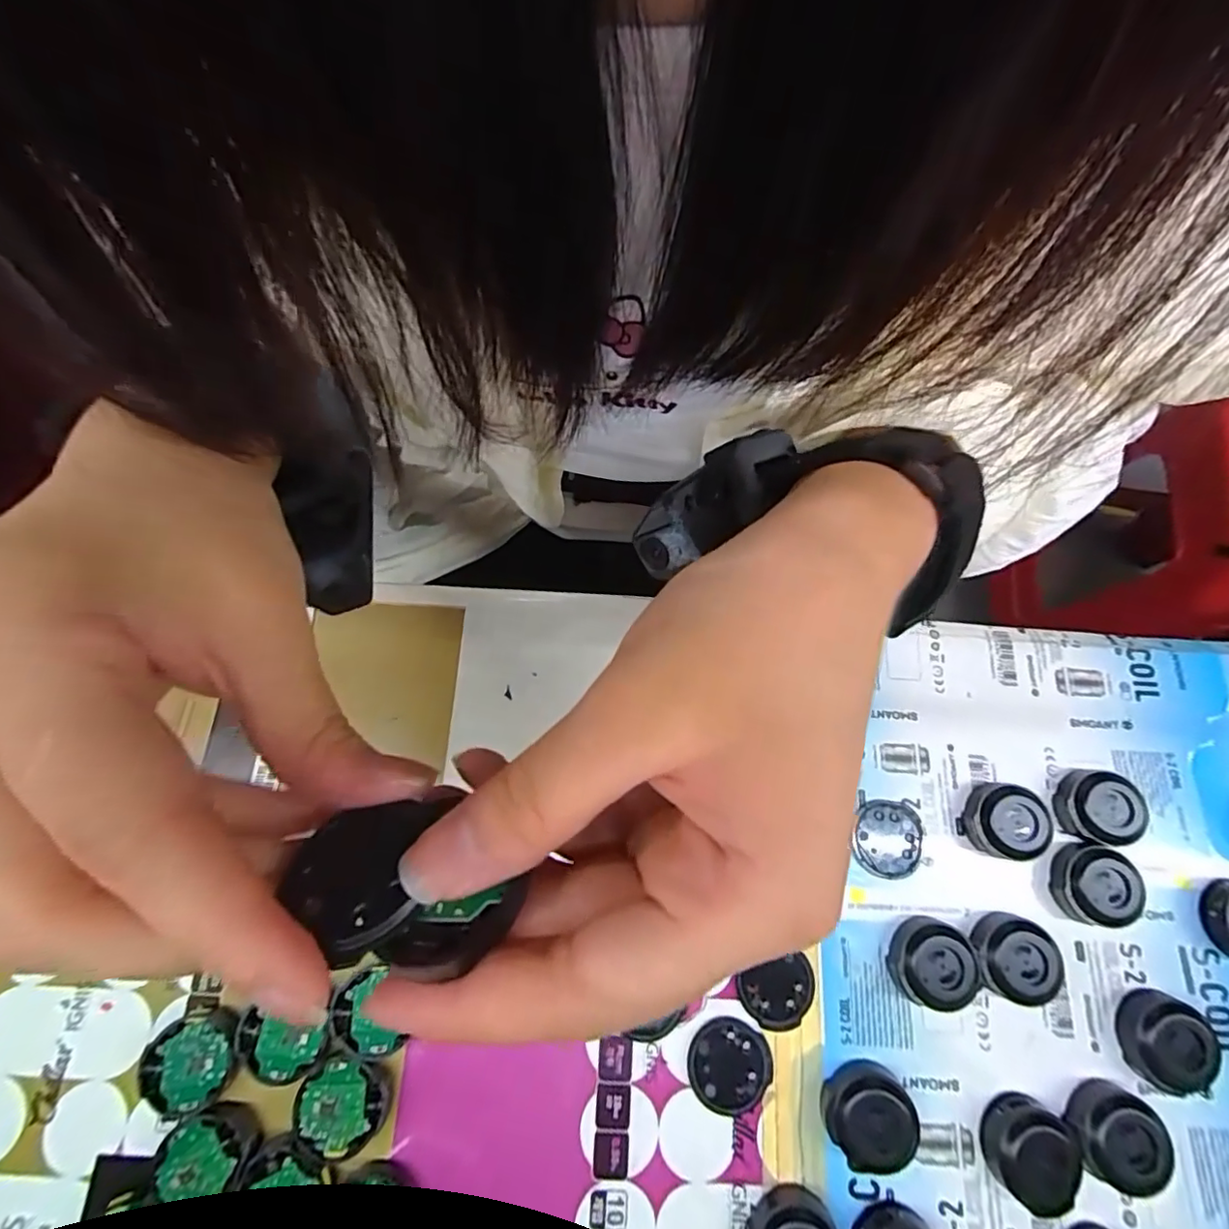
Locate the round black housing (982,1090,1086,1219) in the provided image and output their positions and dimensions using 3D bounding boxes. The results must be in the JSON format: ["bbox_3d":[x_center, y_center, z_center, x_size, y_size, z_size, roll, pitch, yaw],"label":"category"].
[{"bbox_3d":[0.147,0.191,0.203,0.029,0.009,0.030,0,73,-1],"label":"round black housing"}]

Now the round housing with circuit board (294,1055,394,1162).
[{"bbox_3d":[-0.095,0.173,0.203,0.029,0.010,0.030,0,73,-1],"label":"round housing with circuit board"}]

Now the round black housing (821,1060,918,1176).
[{"bbox_3d":[0.090,0.177,0.203,0.028,0.014,0.029,0,73,-1],"label":"round black housing"}]

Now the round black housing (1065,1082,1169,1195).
[{"bbox_3d":[0.177,0.184,0.202,0.029,0.017,0.029,0,73,-1],"label":"round black housing"}]

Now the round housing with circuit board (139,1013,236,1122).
[{"bbox_3d":[-0.150,0.160,0.206,0.030,0.011,0.029,0,73,-1],"label":"round housing with circuit board"}]

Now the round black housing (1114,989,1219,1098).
[{"bbox_3d":[0.206,0.159,0.212,0.026,0.017,0.031,24,74,6],"label":"round black housing"}]

